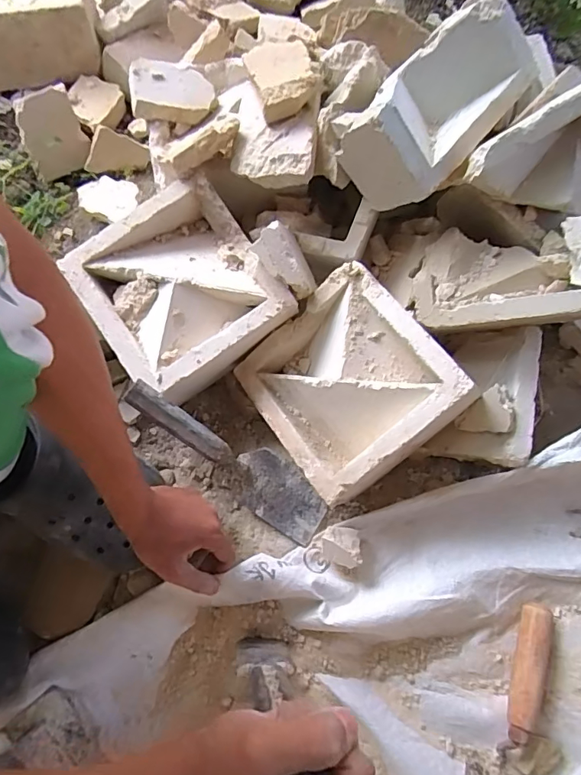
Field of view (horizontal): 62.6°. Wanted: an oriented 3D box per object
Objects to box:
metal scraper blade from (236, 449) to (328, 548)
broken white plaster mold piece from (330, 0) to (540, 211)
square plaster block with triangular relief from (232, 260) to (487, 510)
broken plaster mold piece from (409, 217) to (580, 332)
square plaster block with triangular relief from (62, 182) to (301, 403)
[{"bbox_3d":[-0.012,0.126,0.566,0.122,0.006,0.071,37,76,-7],"label":"metal scraper blade"},{"bbox_3d":[0.159,-0.299,0.520,0.200,0.108,0.132,-40,80,-11],"label":"broken white plaster mold piece"},{"bbox_3d":[0.070,-0.003,0.552,0.198,0.071,0.204,-44,67,15],"label":"square plaster block with triangular relief"},{"bbox_3d":[0.253,-0.120,0.550,0.219,0.100,0.128,-4,66,25],"label":"broken plaster mold piece"},{"bbox_3d":[-0.126,-0.113,0.567,0.203,0.095,0.204,-33,79,-10],"label":"square plaster block with triangular relief"}]

